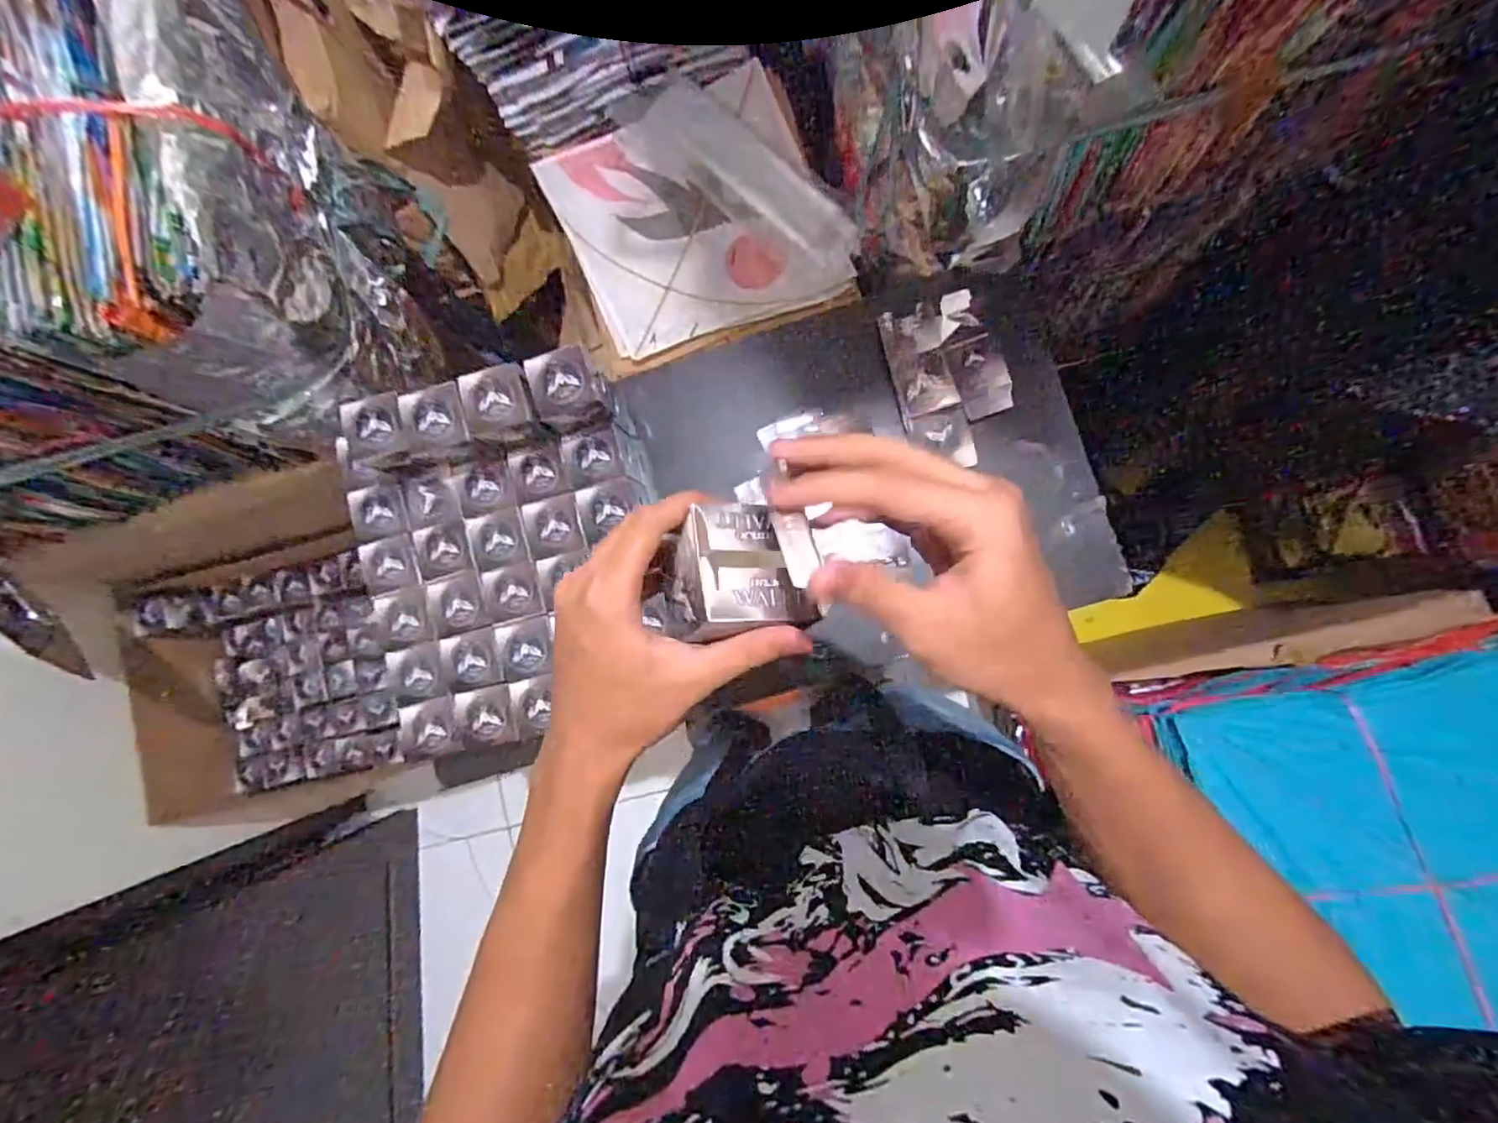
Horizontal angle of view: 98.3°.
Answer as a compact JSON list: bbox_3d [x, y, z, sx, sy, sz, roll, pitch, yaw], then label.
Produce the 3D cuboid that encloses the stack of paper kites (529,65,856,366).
[{"bbox_3d":[-0.077,-0.480,0.872,0.337,0.027,0.365,-24,83,4],"label":"stack of paper kites"}]

